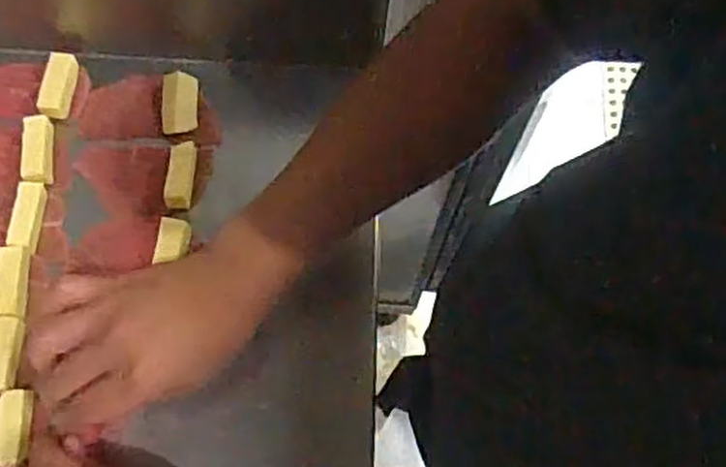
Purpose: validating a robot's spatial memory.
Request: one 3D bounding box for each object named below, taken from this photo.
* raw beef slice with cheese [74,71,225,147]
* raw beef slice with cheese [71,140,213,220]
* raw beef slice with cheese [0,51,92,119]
[{"bbox_3d":[-0.159,-0.100,0.563,0.101,0.023,0.058,3,67,-2],"label":"raw beef slice with cheese"},{"bbox_3d":[-0.160,-0.042,0.541,0.097,0.018,0.053,4,67,-1],"label":"raw beef slice with cheese"},{"bbox_3d":[-0.246,-0.112,0.557,0.076,0.020,0.055,6,67,0],"label":"raw beef slice with cheese"}]

